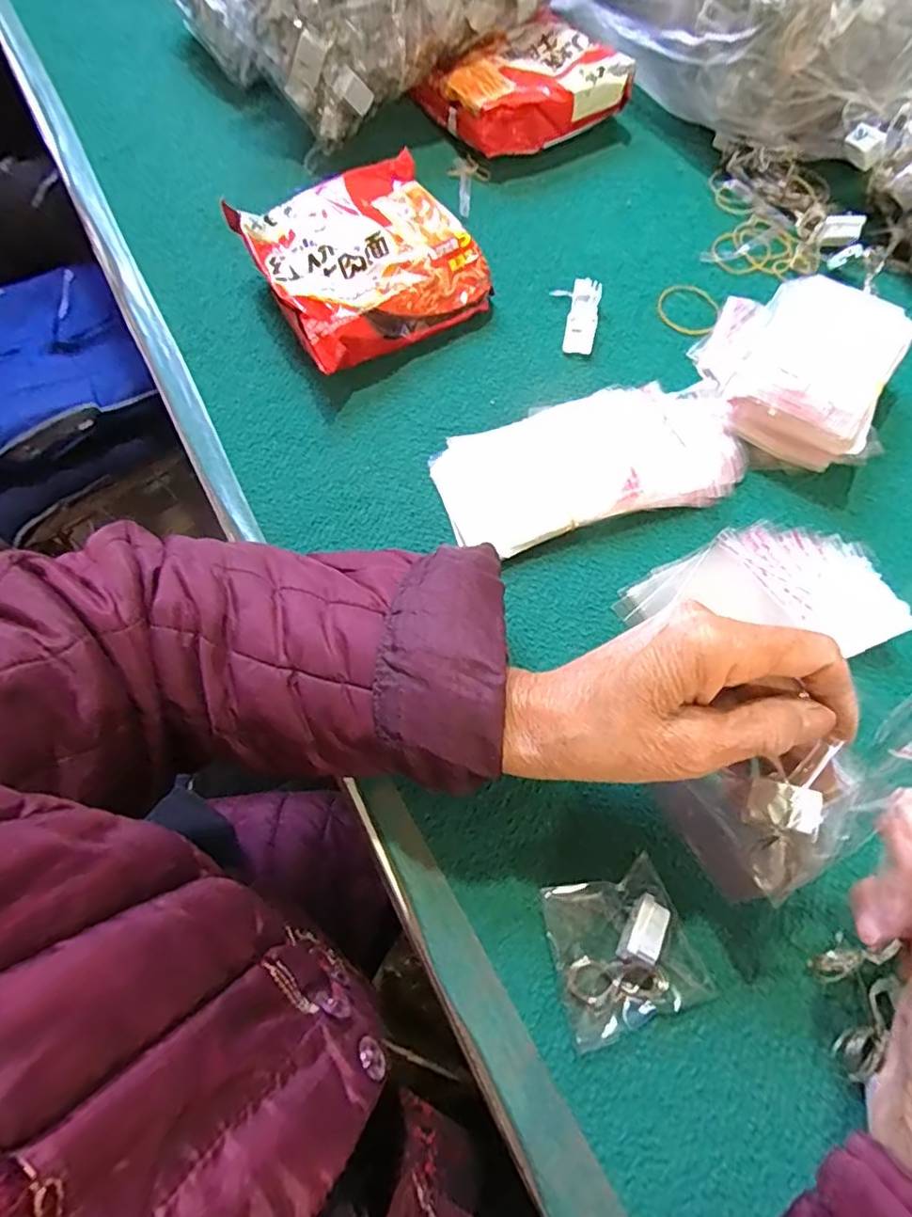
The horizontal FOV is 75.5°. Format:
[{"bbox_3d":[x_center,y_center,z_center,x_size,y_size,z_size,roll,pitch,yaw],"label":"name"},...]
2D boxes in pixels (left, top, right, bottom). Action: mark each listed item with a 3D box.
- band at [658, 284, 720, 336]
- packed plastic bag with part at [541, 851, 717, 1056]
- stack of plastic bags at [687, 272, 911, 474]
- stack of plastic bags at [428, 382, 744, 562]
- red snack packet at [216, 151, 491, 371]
[{"bbox_3d":[0.166,-0.214,0.419,0.043,0.004,0.046,0,69,0],"label":"band"},{"bbox_3d":[0.074,0.152,0.264,0.062,0.021,0.064,-18,70,-7],"label":"packed plastic bag with part"},{"bbox_3d":[0.216,-0.150,0.367,0.126,0.041,0.122,31,72,12],"label":"stack of plastic bags"},{"bbox_3d":[0.083,-0.089,0.360,0.184,0.021,0.081,-15,70,-6],"label":"stack of plastic bags"},{"bbox_3d":[-0.061,-0.234,0.402,0.140,0.042,0.132,-30,72,-11],"label":"red snack packet"}]

